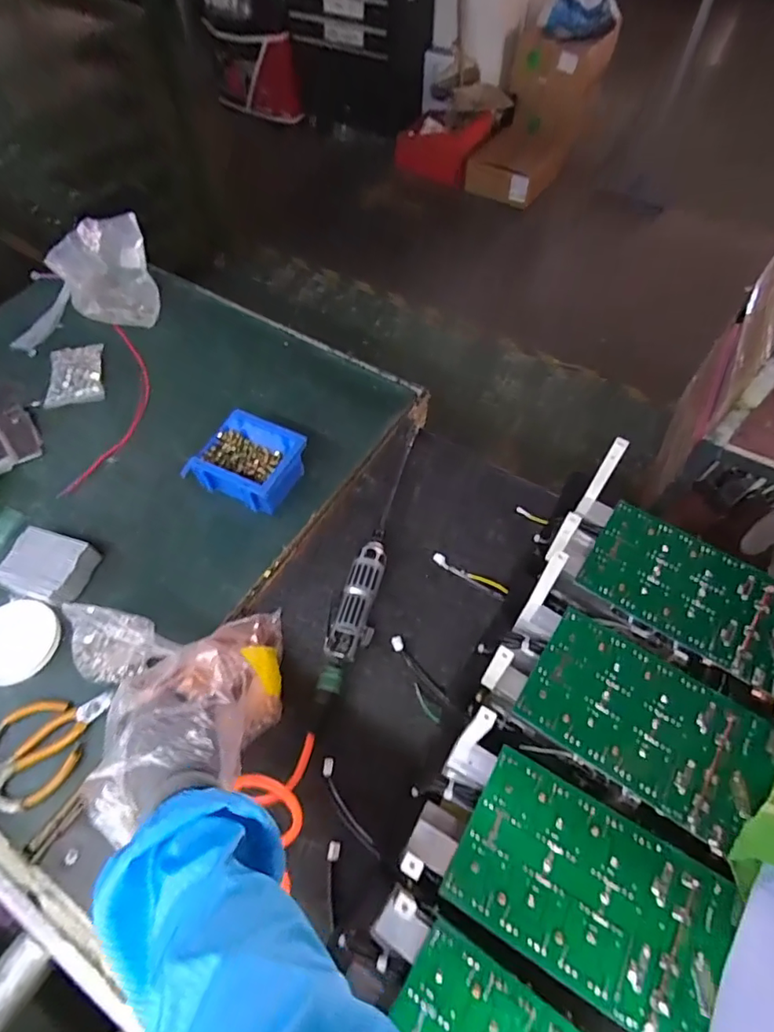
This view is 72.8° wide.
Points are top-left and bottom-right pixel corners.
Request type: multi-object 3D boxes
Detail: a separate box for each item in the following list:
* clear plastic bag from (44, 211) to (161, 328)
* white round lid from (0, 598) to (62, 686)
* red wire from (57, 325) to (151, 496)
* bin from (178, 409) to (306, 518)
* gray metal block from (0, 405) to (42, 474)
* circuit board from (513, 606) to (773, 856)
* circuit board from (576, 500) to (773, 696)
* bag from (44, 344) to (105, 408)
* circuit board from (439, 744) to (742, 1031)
[{"bbox_3d":[-0.480,-0.421,0.905,0.155,0.124,0.147,-24,63,-14],"label":"clear plastic bag"},{"bbox_3d":[-0.442,0.148,0.620,0.098,0.009,0.098,0,60,0],"label":"white round lid"},{"bbox_3d":[-0.428,-0.181,0.838,0.090,0.008,0.350,-1,62,0],"label":"red wire"},{"bbox_3d":[-0.196,-0.074,0.735,0.144,0.068,0.119,23,62,12],"label":"bin"},{"bbox_3d":[-0.572,-0.115,0.782,0.085,0.024,0.113,-32,65,-18],"label":"gray metal block"},{"bbox_3d":[0.235,0.185,0.472,0.206,0.010,0.123,32,64,17],"label":"circuit board"},{"bbox_3d":[0.318,0.079,0.532,0.219,0.013,0.118,31,64,16],"label":"circuit board"},{"bbox_3d":[-0.510,-0.233,0.860,0.085,0.018,0.134,-13,60,-8],"label":"bag"},{"bbox_3d":[0.155,0.289,0.407,0.193,0.013,0.124,27,63,15],"label":"circuit board"}]

